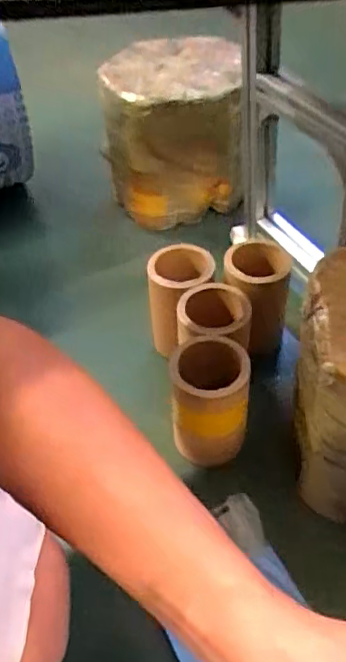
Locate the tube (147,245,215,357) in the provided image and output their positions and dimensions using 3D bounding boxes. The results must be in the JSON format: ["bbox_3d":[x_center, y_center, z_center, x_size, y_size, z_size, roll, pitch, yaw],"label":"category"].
[{"bbox_3d":[0.015,-0.047,0.847,0.088,0.143,0.095,10,44,11],"label":"tube"}]

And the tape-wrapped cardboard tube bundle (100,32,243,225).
[{"bbox_3d":[0.003,-0.372,1.083,0.229,0.284,0.259,-14,45,-13],"label":"tape-wrapped cardboard tube bundle"}]

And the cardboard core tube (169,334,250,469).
[{"bbox_3d":[0.047,0.094,0.726,0.096,0.169,0.082,2,43,3],"label":"cardboard core tube"}]

